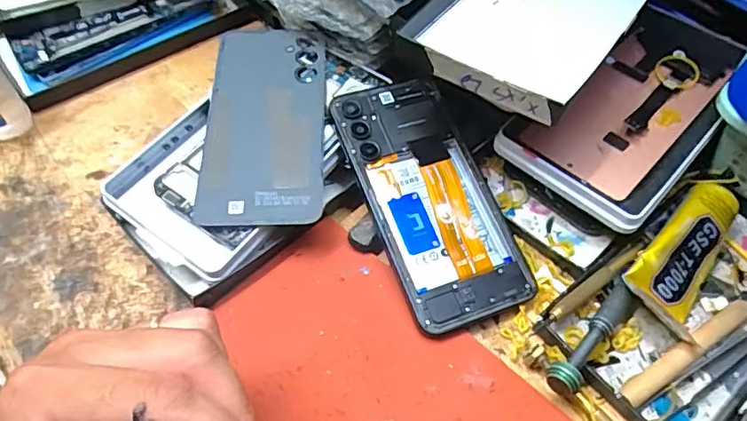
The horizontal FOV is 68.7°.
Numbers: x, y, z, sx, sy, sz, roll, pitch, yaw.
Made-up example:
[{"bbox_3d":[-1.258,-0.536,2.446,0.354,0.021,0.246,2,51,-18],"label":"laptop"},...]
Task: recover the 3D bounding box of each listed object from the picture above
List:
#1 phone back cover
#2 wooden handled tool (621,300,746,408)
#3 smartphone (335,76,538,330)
[{"bbox_3d":[-0.071,-0.060,0.357,0.074,0.008,0.160,-2,63,-1],"label":"phone back cover"},{"bbox_3d":[0.174,0.076,0.300,0.099,0.011,0.011,-27,60,-18],"label":"wooden handled tool"},{"bbox_3d":[0.035,-0.009,0.339,0.076,0.013,0.162,-20,72,-9],"label":"smartphone"}]

